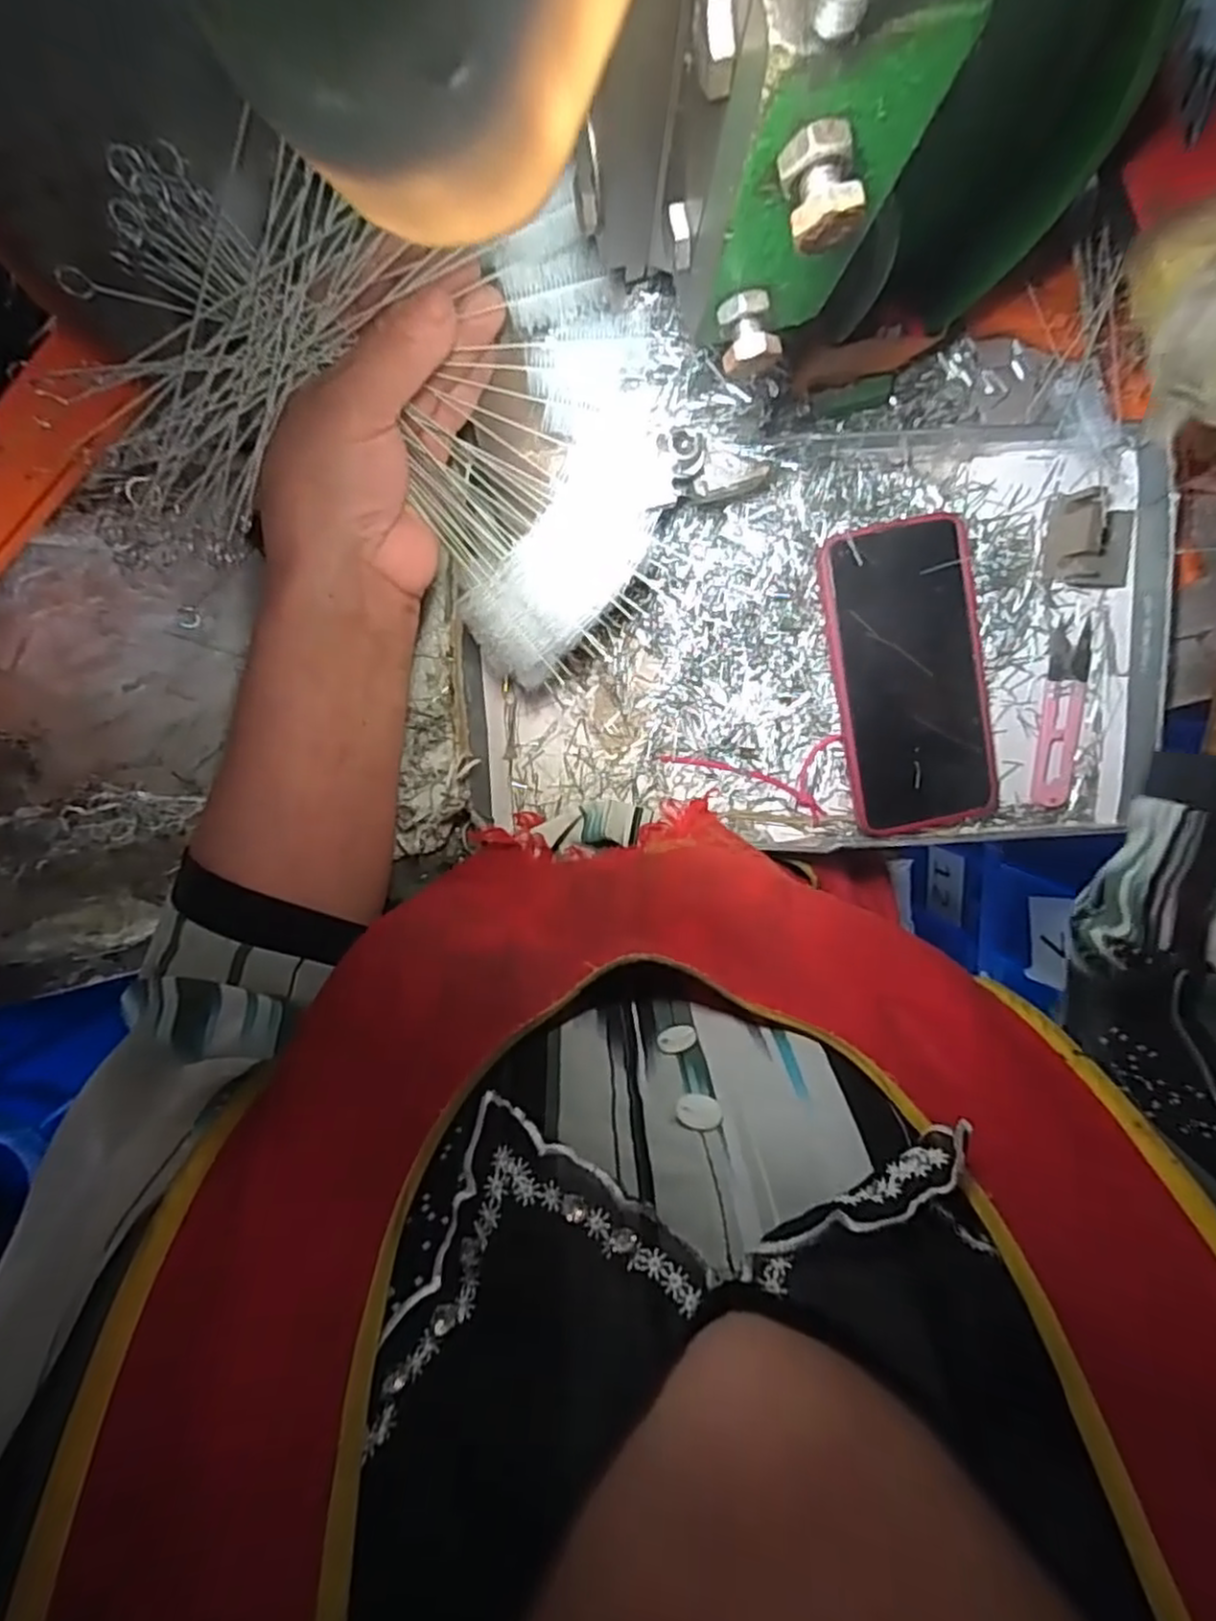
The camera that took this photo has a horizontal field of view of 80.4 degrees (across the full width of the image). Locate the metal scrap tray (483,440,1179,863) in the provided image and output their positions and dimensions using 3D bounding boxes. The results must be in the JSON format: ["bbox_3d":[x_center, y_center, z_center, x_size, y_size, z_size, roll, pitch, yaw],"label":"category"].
[{"bbox_3d":[0.115,-0.090,0.379,0.346,0.042,0.207,-3,98,-1],"label":"metal scrap tray"}]

